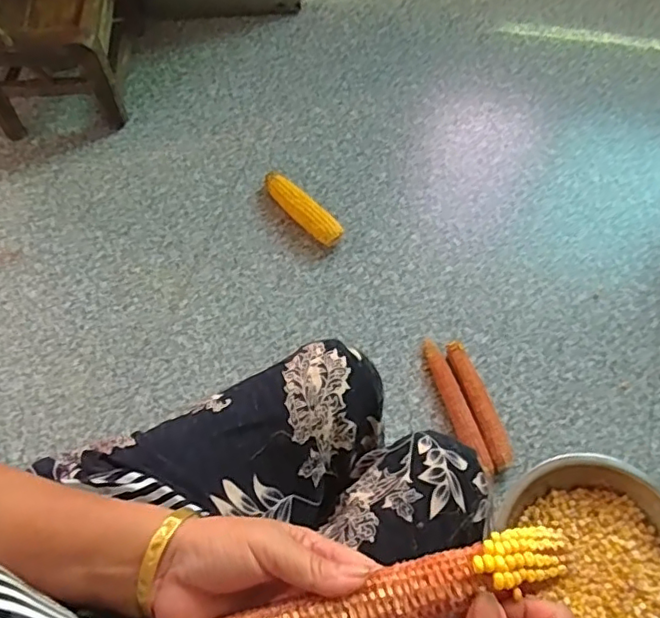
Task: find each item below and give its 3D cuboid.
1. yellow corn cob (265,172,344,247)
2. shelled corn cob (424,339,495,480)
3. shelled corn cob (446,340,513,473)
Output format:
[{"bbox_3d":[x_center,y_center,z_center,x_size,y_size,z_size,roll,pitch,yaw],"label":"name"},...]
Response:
[{"bbox_3d":[-0.057,-0.187,1.064,0.054,0.044,0.200,-38,70,-18],"label":"yellow corn cob"},{"bbox_3d":[0.194,0.150,0.906,0.032,0.032,0.229,-17,65,-9],"label":"shelled corn cob"},{"bbox_3d":[0.231,0.150,0.904,0.038,0.034,0.207,-16,65,-8],"label":"shelled corn cob"}]

